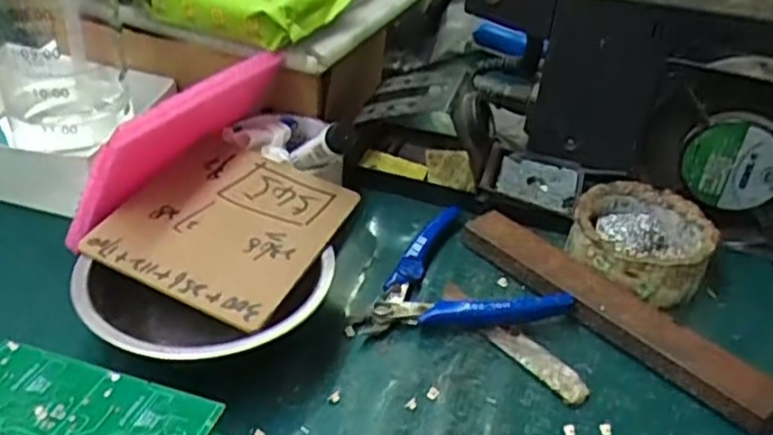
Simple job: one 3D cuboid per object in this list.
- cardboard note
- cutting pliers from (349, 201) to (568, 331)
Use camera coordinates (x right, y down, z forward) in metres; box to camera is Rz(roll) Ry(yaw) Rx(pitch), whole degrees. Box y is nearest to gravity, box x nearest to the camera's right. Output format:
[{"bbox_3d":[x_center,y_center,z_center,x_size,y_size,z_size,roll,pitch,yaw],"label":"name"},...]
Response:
[{"bbox_3d":[-0.087,0.001,0.384,0.109,0.005,0.114,21,45,16],"label":"cardboard note"},{"bbox_3d":[0.029,0.037,0.401,0.114,0.018,0.111,-19,42,-29],"label":"cutting pliers"}]

